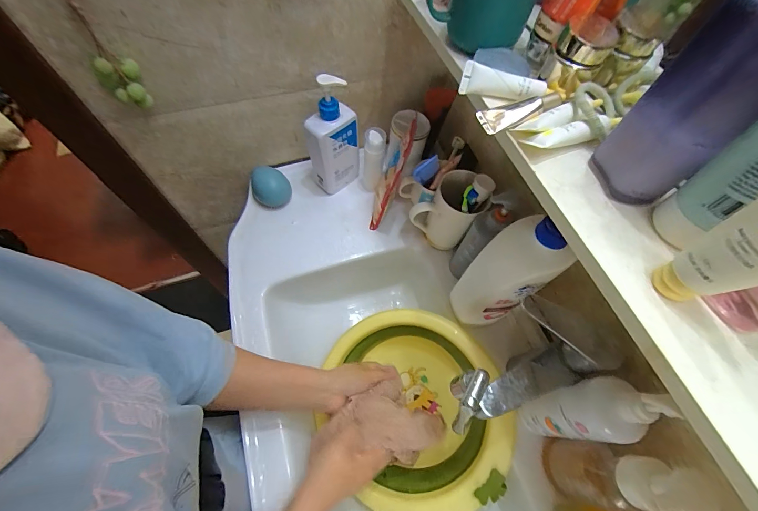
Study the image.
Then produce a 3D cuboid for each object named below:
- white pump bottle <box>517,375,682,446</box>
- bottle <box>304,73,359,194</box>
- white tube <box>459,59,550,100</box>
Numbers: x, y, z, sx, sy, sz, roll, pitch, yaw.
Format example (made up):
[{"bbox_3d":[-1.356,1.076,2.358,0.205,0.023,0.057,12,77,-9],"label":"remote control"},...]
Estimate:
[{"bbox_3d":[0.225,0.176,0.360,0.051,0.195,0.059,-7,64,-6],"label":"white pump bottle"},{"bbox_3d":[-0.078,-0.195,0.541,0.046,0.210,0.081,41,68,17],"label":"bottle"},{"bbox_3d":[0.117,-0.162,0.306,0.076,0.019,0.018,18,64,6],"label":"white tube"}]

